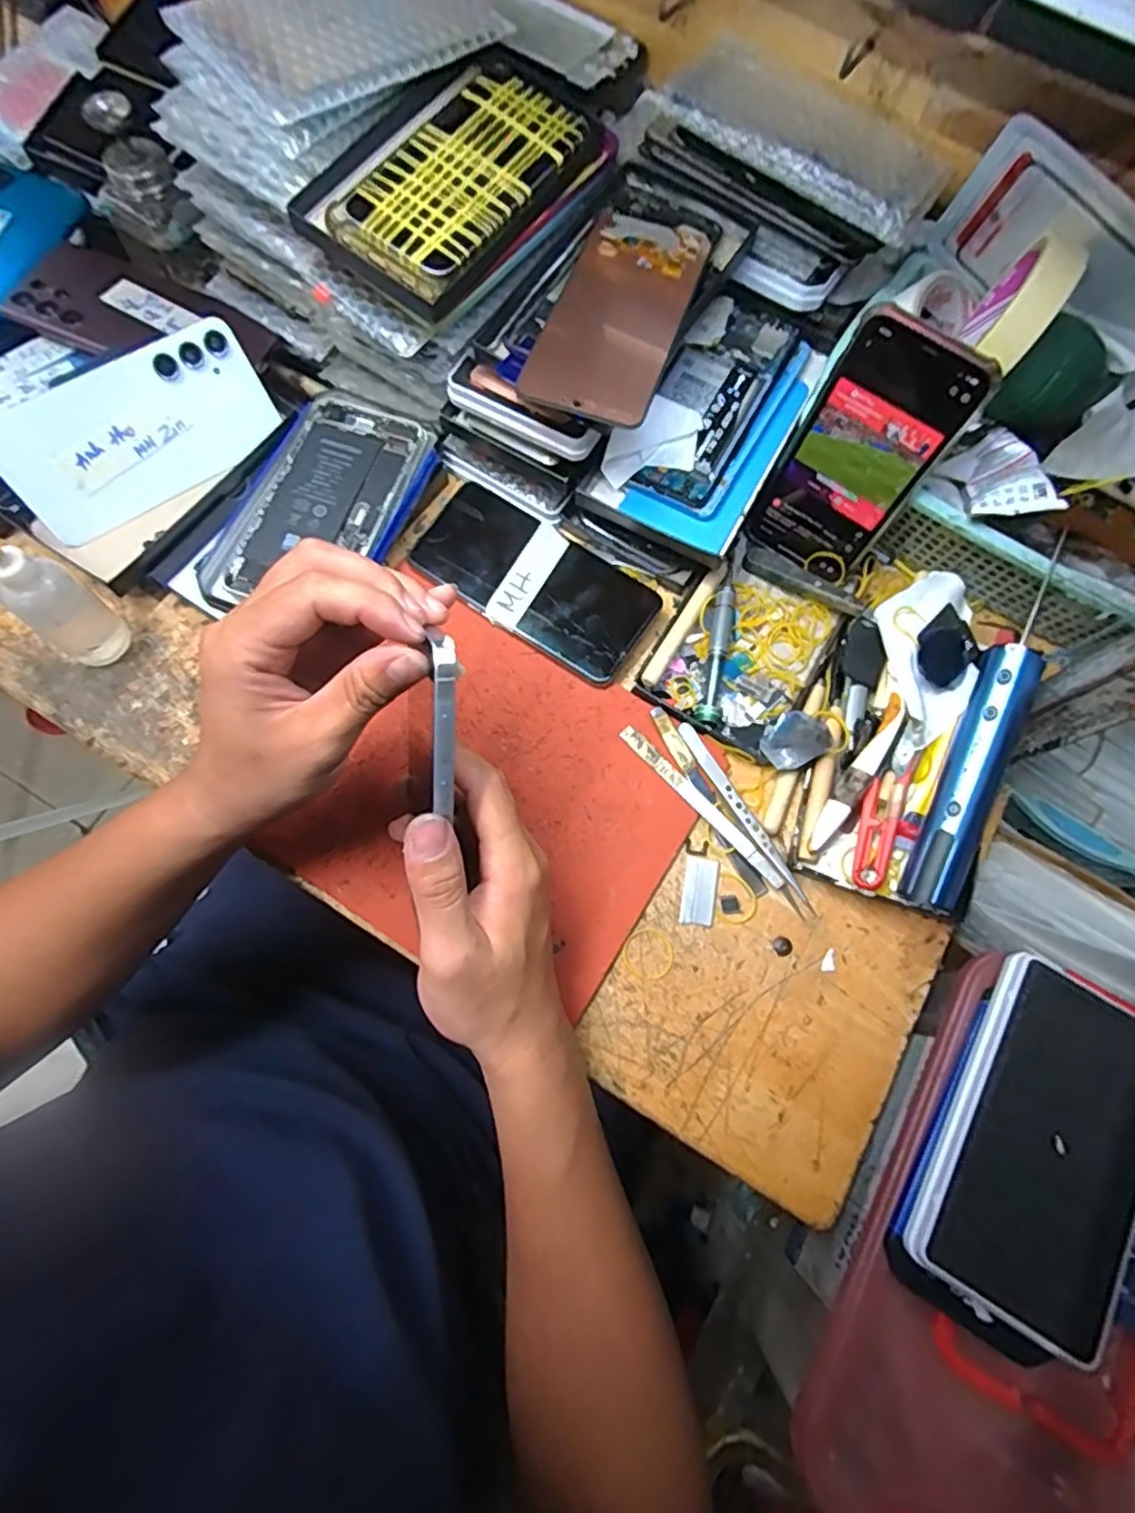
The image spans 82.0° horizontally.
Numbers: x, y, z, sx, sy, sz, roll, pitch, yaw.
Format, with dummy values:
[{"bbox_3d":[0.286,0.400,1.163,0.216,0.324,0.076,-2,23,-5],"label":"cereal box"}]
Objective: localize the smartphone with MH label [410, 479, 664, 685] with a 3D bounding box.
[{"bbox_3d":[-0.022,-0.117,0.433,0.160,0.011,0.075,35,75,8],"label":"smartphone with MH label"}]

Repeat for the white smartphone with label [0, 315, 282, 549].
[{"bbox_3d":[-0.270,-0.205,0.414,0.161,0.077,0.008,-38,47,-12],"label":"white smartphone with label"}]

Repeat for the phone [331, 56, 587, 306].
[{"bbox_3d":[-0.061,-0.338,0.380,0.083,0.012,0.160,41,79,-1],"label":"phone"}]

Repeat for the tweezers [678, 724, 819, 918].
[{"bbox_3d":[0.108,0.037,0.398,0.010,0.009,0.135,-29,77,-11],"label":"tweezers"}]

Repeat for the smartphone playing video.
[{"bbox_3d":[0.172,-0.175,0.391,0.076,0.147,0.009,35,57,7],"label":"smartphone playing video"}]

